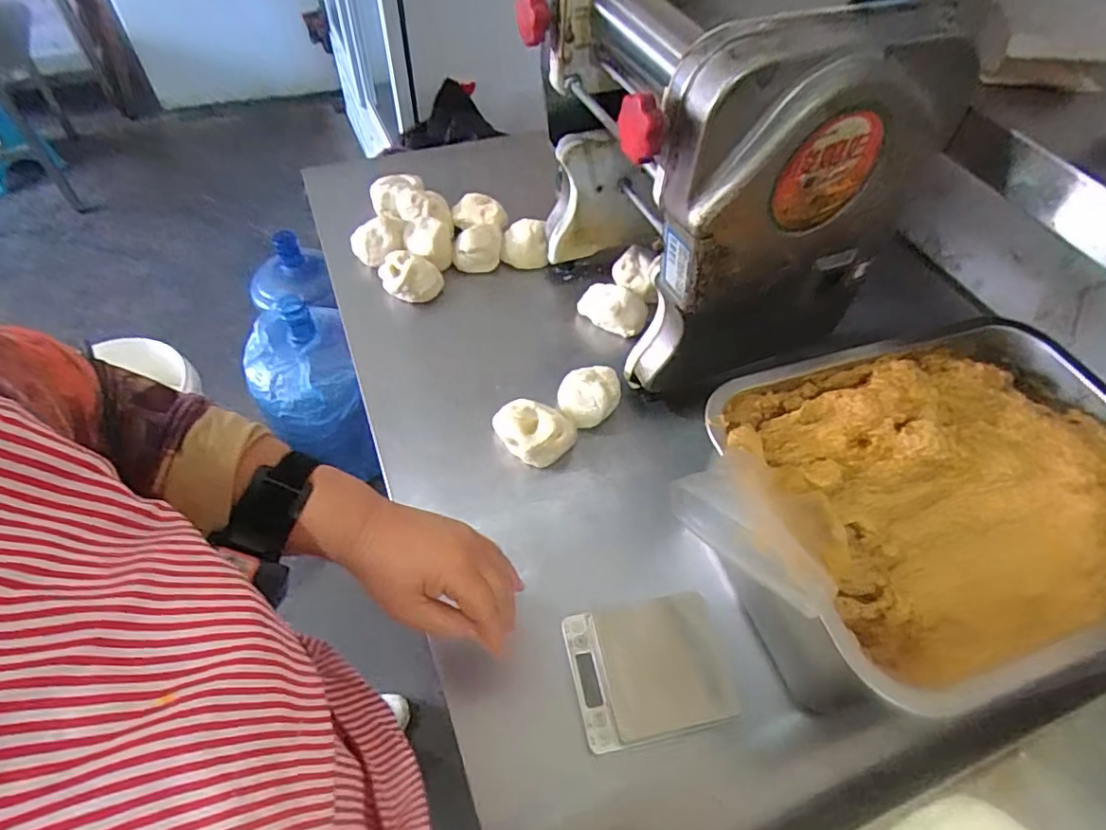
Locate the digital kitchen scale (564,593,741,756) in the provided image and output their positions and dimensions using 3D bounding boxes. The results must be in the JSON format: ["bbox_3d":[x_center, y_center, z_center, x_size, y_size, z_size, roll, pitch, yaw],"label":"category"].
[{"bbox_3d":[0.078,0.205,0.476,0.121,0.018,0.102,-8,54,-10],"label":"digital kitchen scale"}]

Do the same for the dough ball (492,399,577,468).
[{"bbox_3d":[-0.022,0.020,0.611,0.081,0.052,0.064,31,58,18],"label":"dough ball"}]

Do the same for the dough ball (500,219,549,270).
[{"bbox_3d":[-0.040,-0.232,0.785,0.061,0.048,0.057,-2,54,-5],"label":"dough ball"}]

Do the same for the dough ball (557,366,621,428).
[{"bbox_3d":[0.040,-0.020,0.636,0.065,0.053,0.067,2,53,-2],"label":"dough ball"}]

